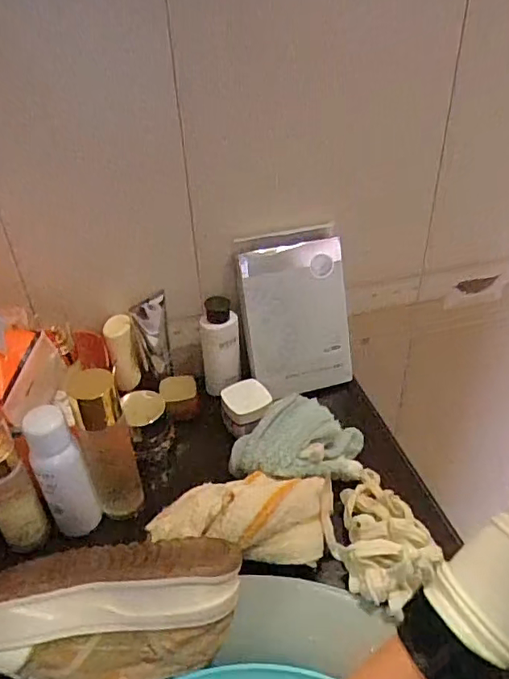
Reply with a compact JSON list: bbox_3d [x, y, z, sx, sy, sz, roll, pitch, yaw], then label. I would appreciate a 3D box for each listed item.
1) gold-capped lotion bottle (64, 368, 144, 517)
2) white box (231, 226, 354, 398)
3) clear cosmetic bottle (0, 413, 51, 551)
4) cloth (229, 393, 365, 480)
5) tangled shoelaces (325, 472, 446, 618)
[{"bbox_3d":[-0.137,0.096,0.493,0.045,0.165,0.033,-12,37,-12],"label":"gold-capped lotion bottle"},{"bbox_3d":[0.051,-0.032,0.638,0.126,0.195,0.025,-12,17,-13],"label":"white box"},{"bbox_3d":[-0.221,0.124,0.469,0.039,0.151,0.043,-26,42,-28],"label":"clear cosmetic bottle"},{"bbox_3d":[0.040,0.107,0.535,0.123,0.072,0.073,-11,37,-11],"label":"cloth"},{"bbox_3d":[0.112,0.169,0.474,0.089,0.042,0.138,-16,38,-17],"label":"tangled shoelaces"}]

